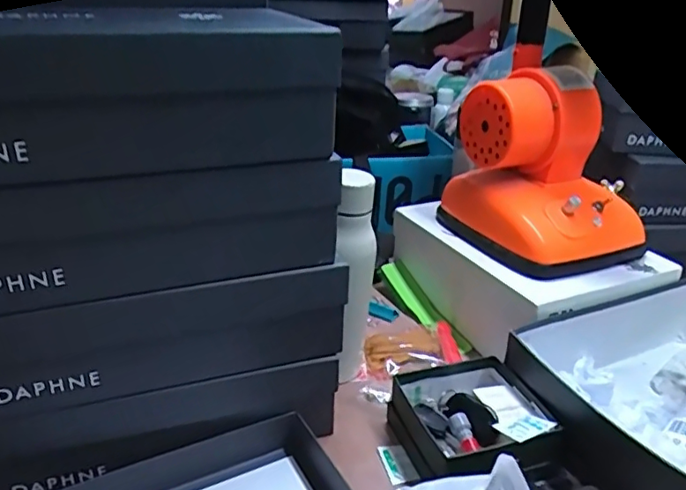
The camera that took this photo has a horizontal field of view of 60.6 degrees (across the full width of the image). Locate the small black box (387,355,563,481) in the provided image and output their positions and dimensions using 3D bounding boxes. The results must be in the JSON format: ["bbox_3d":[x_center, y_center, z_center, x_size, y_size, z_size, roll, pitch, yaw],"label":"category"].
[{"bbox_3d":[0.128,0.180,0.582,0.132,0.066,0.134,-8,27,-18],"label":"small black box"}]

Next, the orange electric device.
[{"bbox_3d":[0.259,-0.105,0.743,0.181,0.201,0.208,-7,27,-17],"label":"orange electric device"}]

